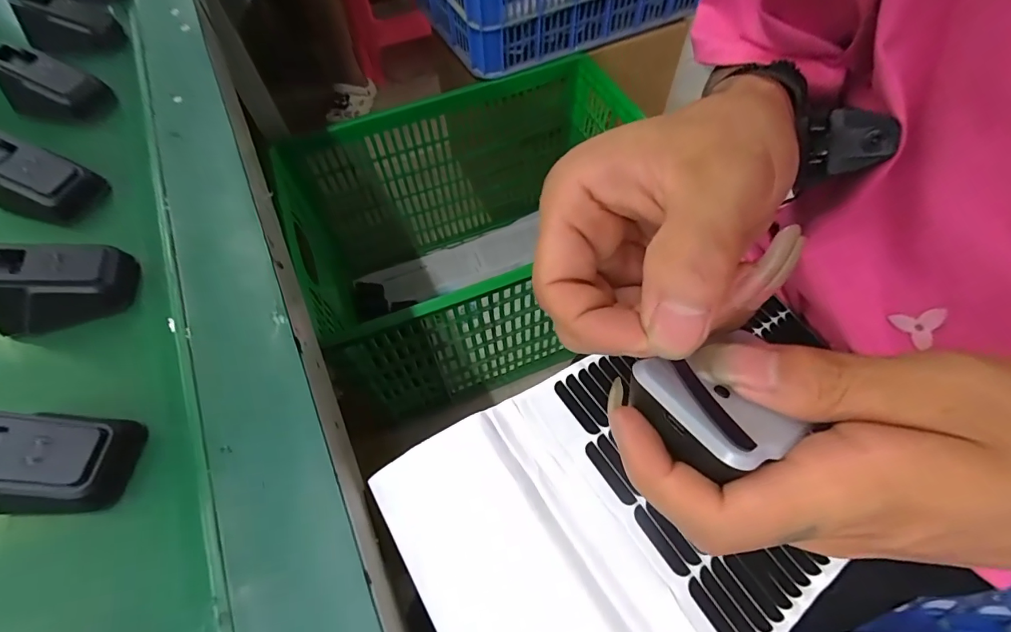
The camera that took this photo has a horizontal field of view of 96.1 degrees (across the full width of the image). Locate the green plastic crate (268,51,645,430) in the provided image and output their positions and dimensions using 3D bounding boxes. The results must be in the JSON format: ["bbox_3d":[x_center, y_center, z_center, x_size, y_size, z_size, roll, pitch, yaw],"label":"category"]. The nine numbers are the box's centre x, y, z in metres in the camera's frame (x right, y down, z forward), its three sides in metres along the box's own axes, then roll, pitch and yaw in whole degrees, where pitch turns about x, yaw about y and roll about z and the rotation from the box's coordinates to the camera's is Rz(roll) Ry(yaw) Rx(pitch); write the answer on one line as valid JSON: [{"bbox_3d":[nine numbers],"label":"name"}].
[{"bbox_3d":[-0.046,-0.151,0.942,0.638,0.396,0.470,-20,61,-9],"label":"green plastic crate"}]

